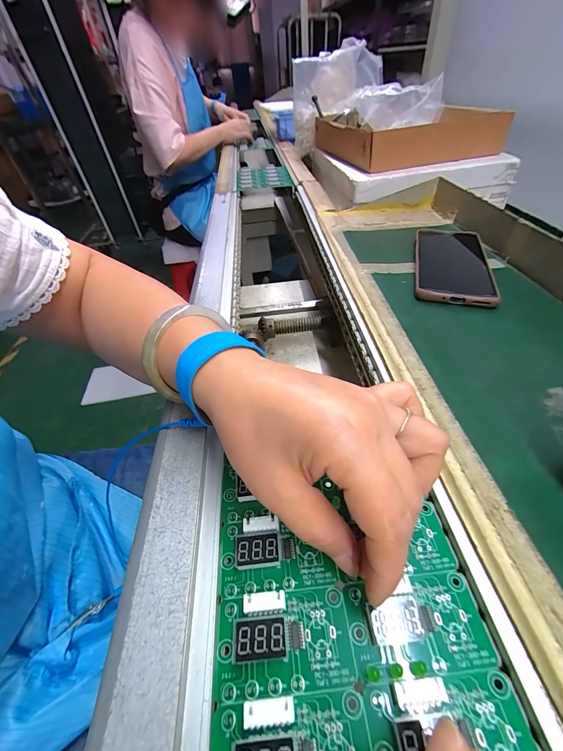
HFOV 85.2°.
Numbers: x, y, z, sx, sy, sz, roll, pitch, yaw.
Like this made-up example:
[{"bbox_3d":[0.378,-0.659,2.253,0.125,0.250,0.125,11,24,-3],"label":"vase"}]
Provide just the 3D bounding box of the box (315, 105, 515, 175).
[{"bbox_3d":[0.224,-0.506,0.644,0.207,0.063,0.396,-10,45,-4],"label":"box"}]

